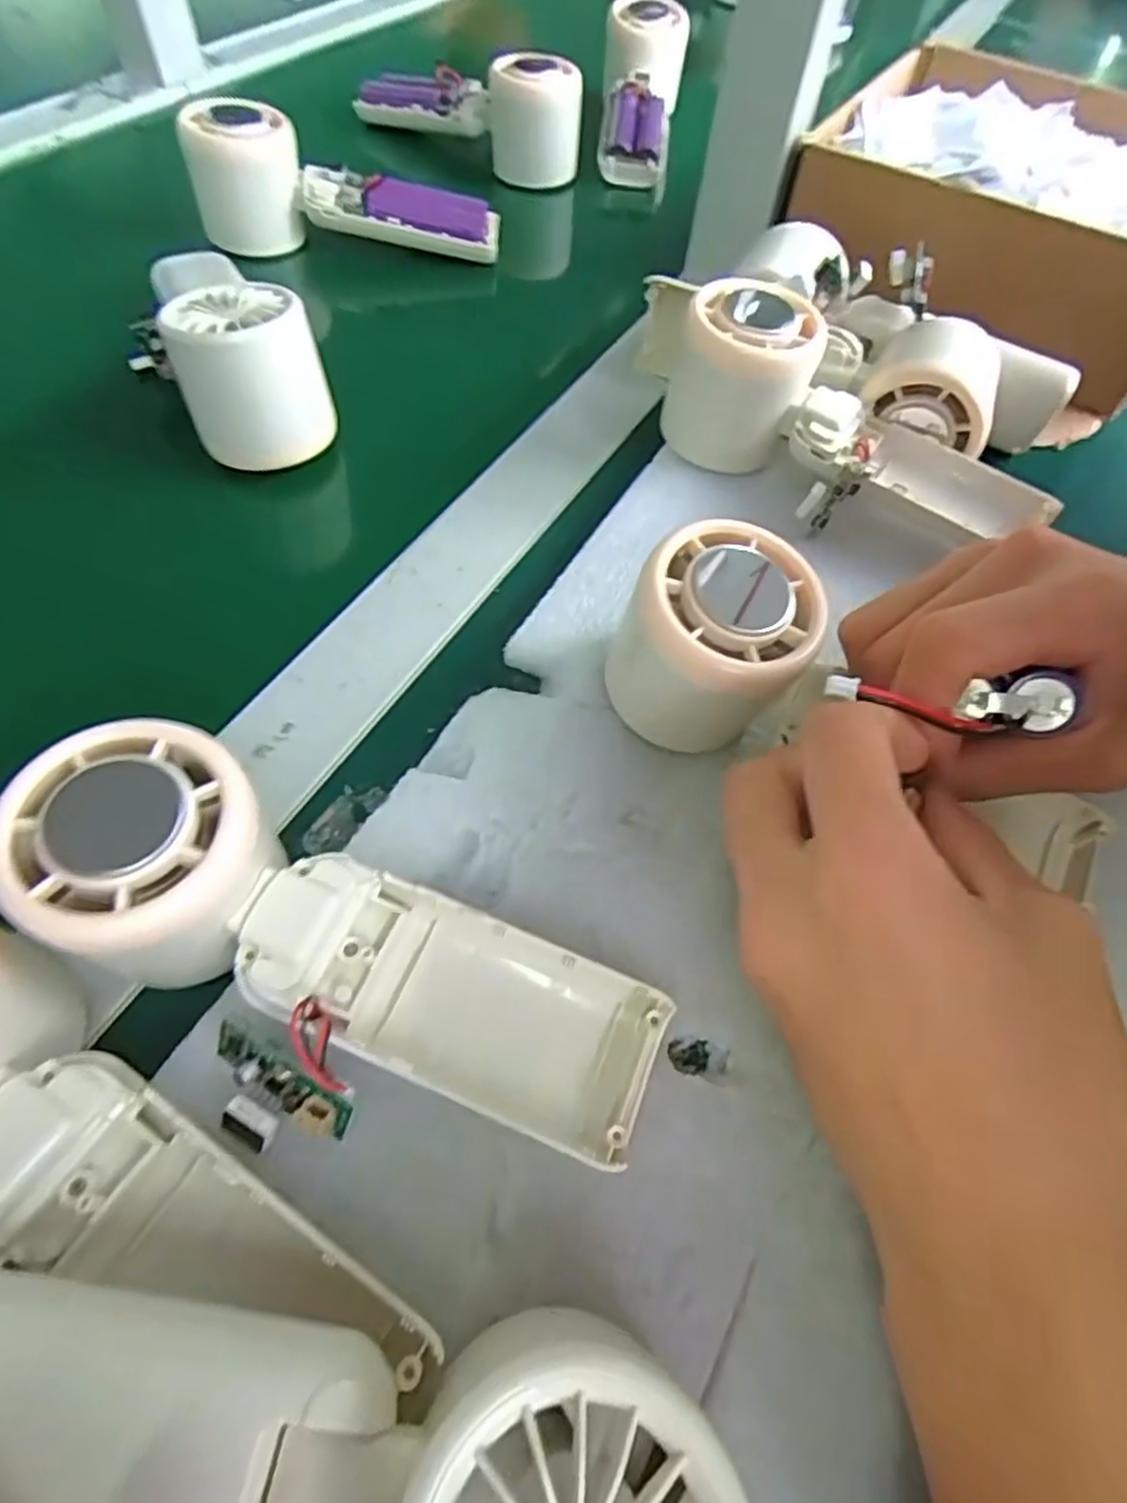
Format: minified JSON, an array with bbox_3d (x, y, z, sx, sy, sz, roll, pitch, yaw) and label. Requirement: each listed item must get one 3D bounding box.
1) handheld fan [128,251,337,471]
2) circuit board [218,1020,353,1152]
[{"bbox_3d":[-0.133,-0.157,0.295,0.063,0.058,0.059,-15,62,-14],"label":"handheld fan"},{"bbox_3d":[-0.070,0.082,0.171,0.037,0.010,0.019,30,61,12],"label":"circuit board"}]

